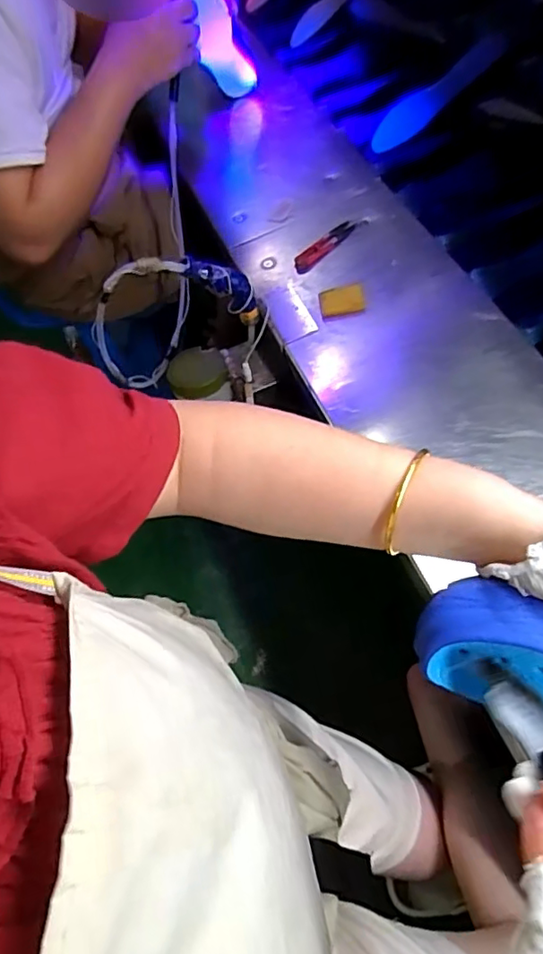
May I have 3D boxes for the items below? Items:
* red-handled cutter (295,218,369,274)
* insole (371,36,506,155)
[{"bbox_3d":[0.074,-0.305,0.750,0.119,0.015,0.030,-41,64,-15],"label":"red-handled cutter"},{"bbox_3d":[0.261,-0.605,0.910,0.228,0.014,0.052,-30,95,16],"label":"insole"}]

